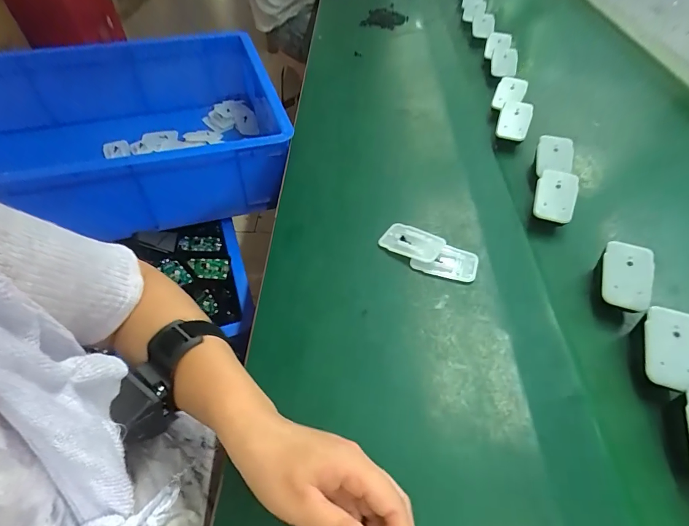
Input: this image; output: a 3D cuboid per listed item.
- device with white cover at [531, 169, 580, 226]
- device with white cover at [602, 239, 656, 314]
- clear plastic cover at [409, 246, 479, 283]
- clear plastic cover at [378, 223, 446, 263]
[{"bbox_3d":[0.252,-0.080,0.448,0.045,0.018,0.065,16,76,15],"label":"device with white cover"},{"bbox_3d":[0.277,0.012,0.370,0.047,0.010,0.066,12,78,8],"label":"device with white cover"},{"bbox_3d":[0.112,-0.004,0.418,0.069,0.009,0.041,14,52,11],"label":"clear plastic cover"},{"bbox_3d":[0.078,-0.024,0.435,0.069,0.013,0.041,27,56,20],"label":"clear plastic cover"}]

